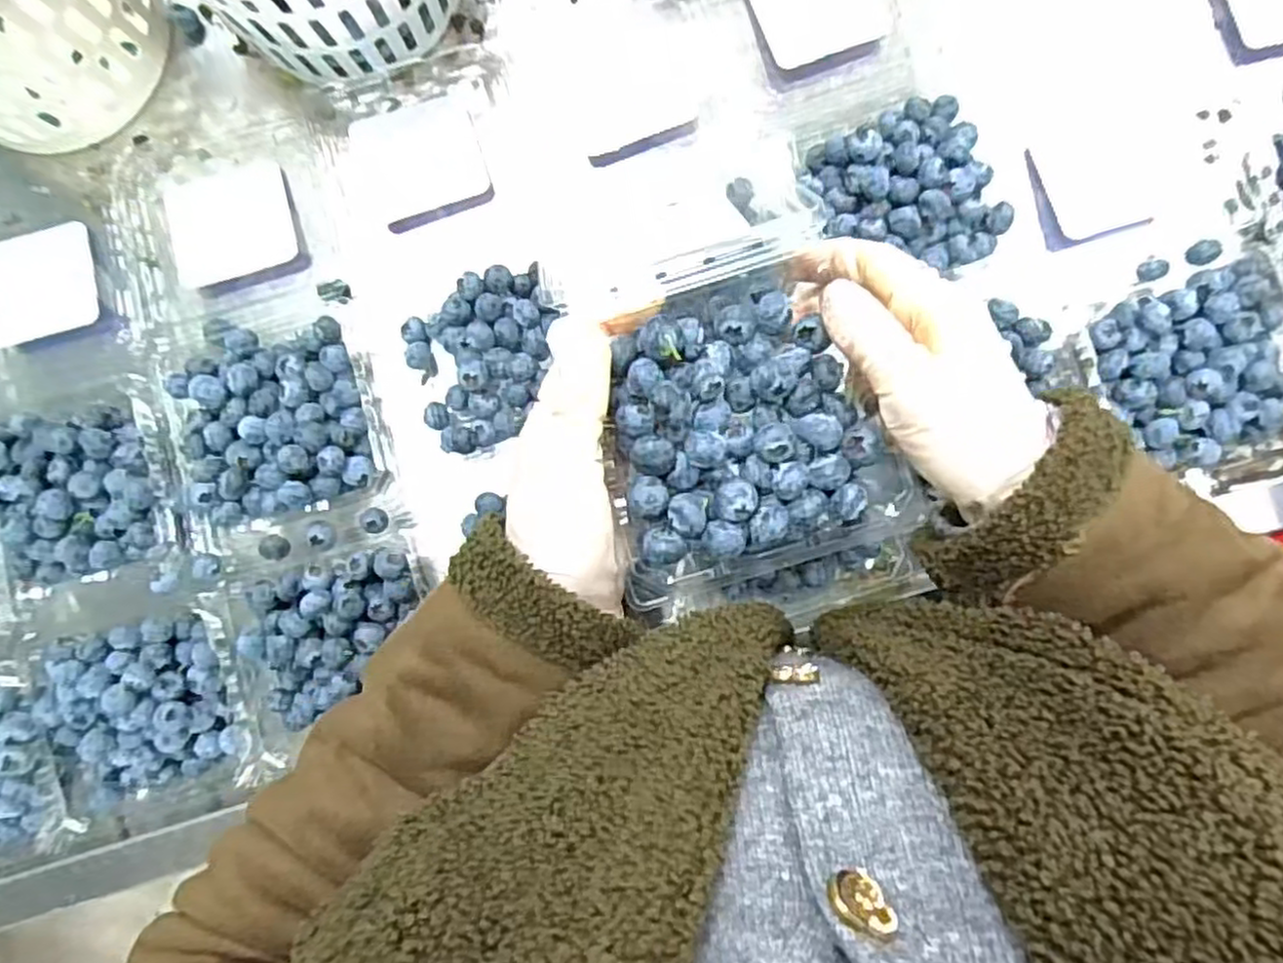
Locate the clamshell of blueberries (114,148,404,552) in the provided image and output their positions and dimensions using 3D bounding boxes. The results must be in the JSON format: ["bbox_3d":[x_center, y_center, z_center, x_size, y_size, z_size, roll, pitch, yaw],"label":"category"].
[{"bbox_3d":[-0.229,-0.086,0.424,0.124,0.043,0.234,-25,77,1],"label":"clamshell of blueberries"}]

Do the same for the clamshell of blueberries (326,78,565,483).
[{"bbox_3d":[-0.112,-0.127,0.425,0.121,0.036,0.225,-14,90,1],"label":"clamshell of blueberries"}]

